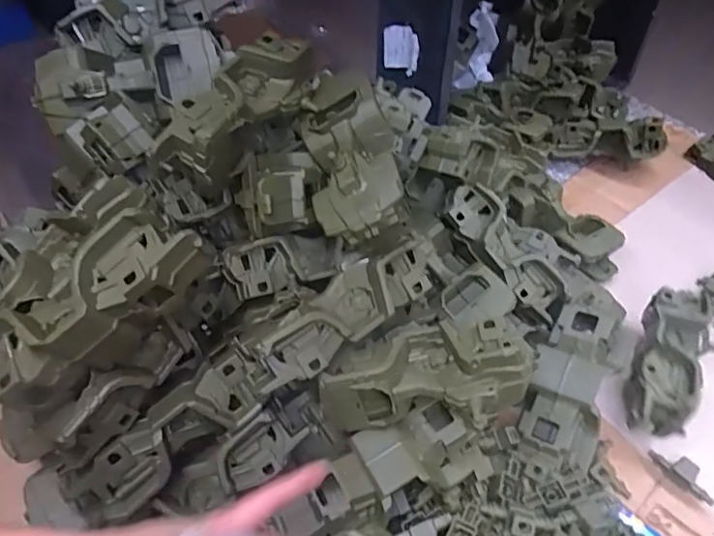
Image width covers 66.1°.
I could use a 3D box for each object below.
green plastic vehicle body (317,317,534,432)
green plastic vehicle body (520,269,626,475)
[{"bbox_3d":[0.058,0.095,0.468,0.172,0.070,0.071,-16,52,9],"label":"green plastic vehicle body"},{"bbox_3d":[0.219,0.114,0.550,0.082,0.058,0.188,17,77,13],"label":"green plastic vehicle body"}]

